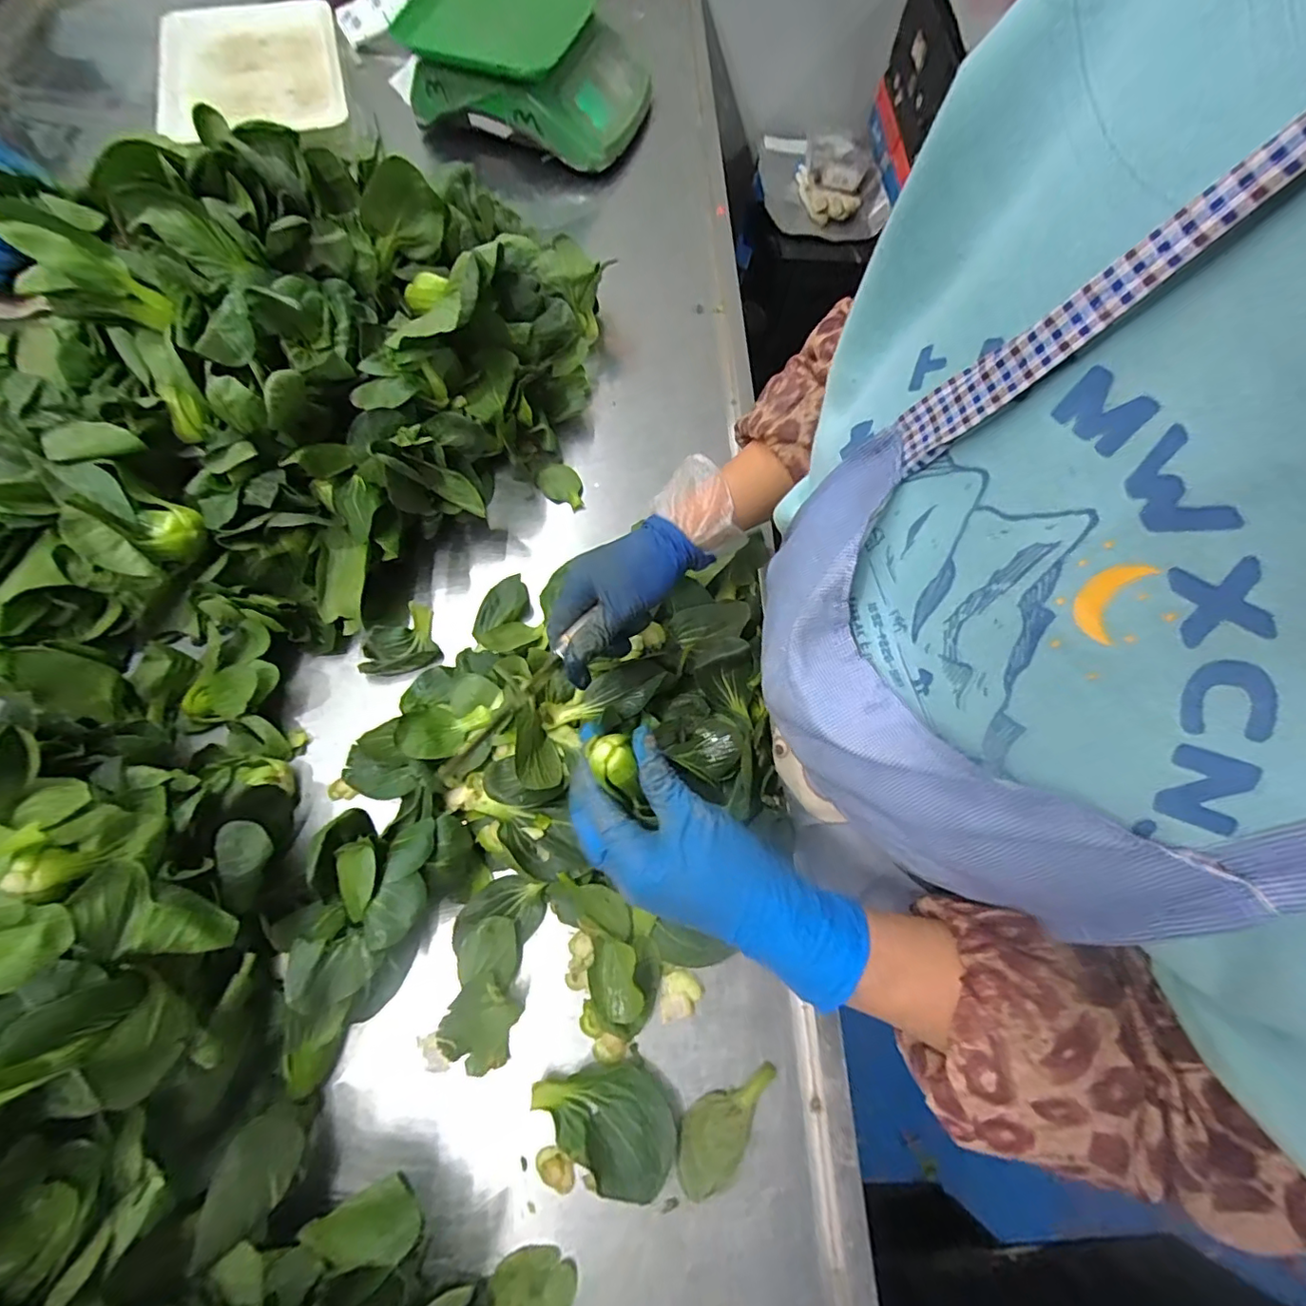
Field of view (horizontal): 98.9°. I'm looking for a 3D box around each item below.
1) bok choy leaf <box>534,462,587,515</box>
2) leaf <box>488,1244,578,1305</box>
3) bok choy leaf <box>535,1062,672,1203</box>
[{"bbox_3d":[-0.094,-0.175,0.585,0.043,0.010,0.062,-35,74,-15],"label":"bok choy leaf"},{"bbox_3d":[-0.077,0.409,0.355,0.056,0.004,0.046,-14,69,-8],"label":"leaf"},{"bbox_3d":[-0.029,0.322,0.388,0.095,0.021,0.067,43,72,13],"label":"bok choy leaf"}]

